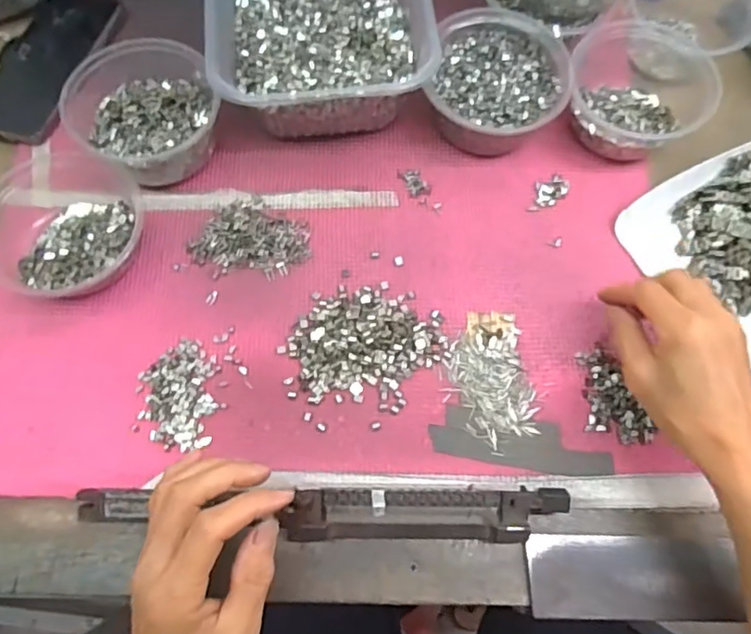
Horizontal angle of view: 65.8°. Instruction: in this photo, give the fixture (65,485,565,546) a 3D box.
[{"bbox_3d":[-0.035,0.126,0.373,0.309,0.012,0.031,0,73,1],"label":"fixture"}]

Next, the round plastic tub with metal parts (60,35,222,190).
[{"bbox_3d":[-0.179,-0.161,0.452,0.103,0.072,0.104,-38,73,-15],"label":"round plastic tub with metal parts"}]

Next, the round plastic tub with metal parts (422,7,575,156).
[{"bbox_3d":[0.098,-0.187,0.470,0.102,0.049,0.110,0,67,-1],"label":"round plastic tub with metal parts"}]

